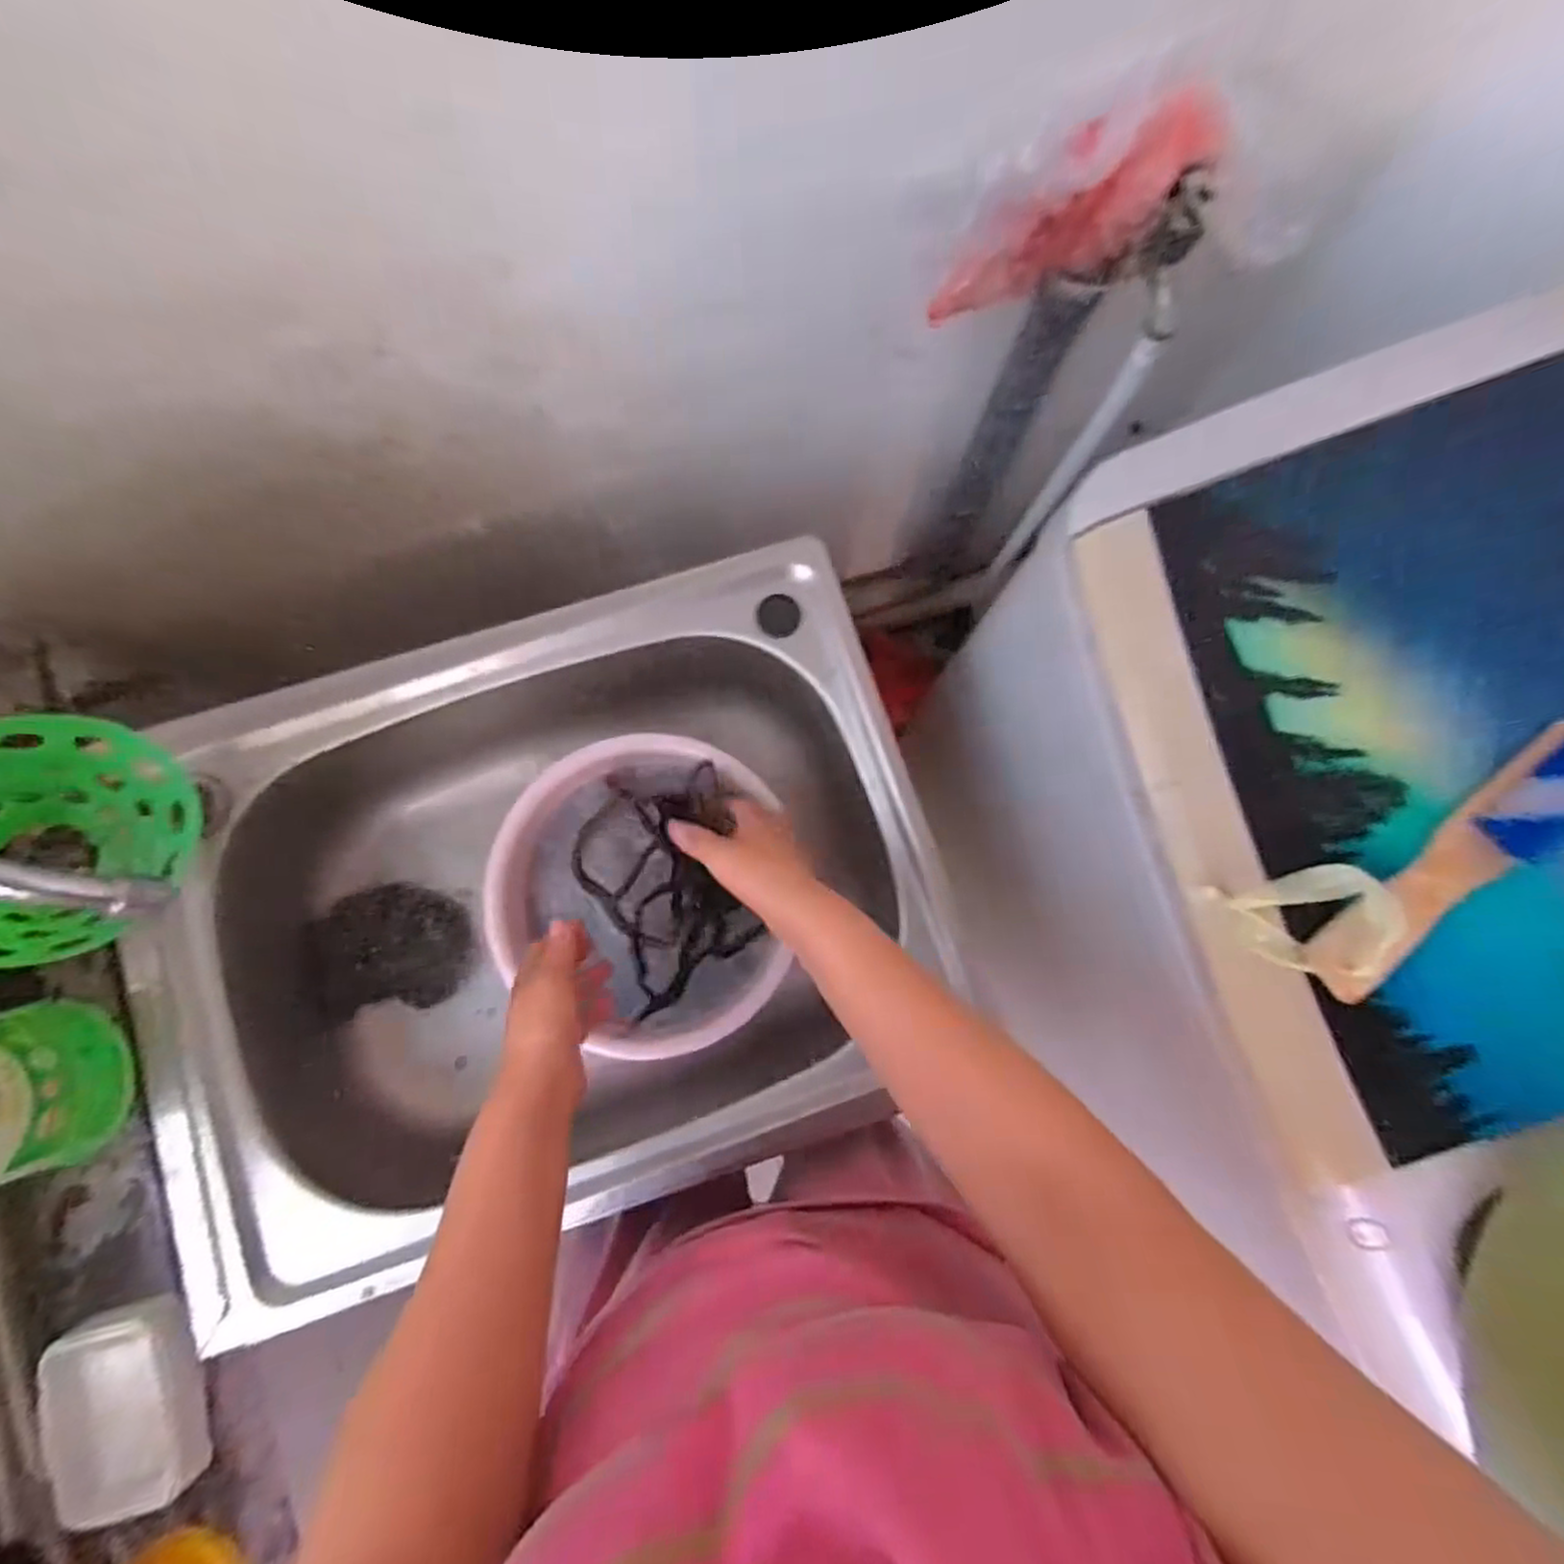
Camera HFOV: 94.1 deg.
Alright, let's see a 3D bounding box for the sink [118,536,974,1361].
[{"bbox_3d":[-0.190,0.113,0.635,0.618,0.164,0.465,-17,83,-4],"label":"sink"}]

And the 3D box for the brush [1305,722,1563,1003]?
[{"bbox_3d":[0.405,0.039,0.426,0.226,0.047,0.058,-35,84,-6],"label":"brush"}]

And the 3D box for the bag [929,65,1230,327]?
[{"bbox_3d":[0.199,-0.399,0.527,0.110,0.205,0.057,8,80,-34],"label":"bag"}]

